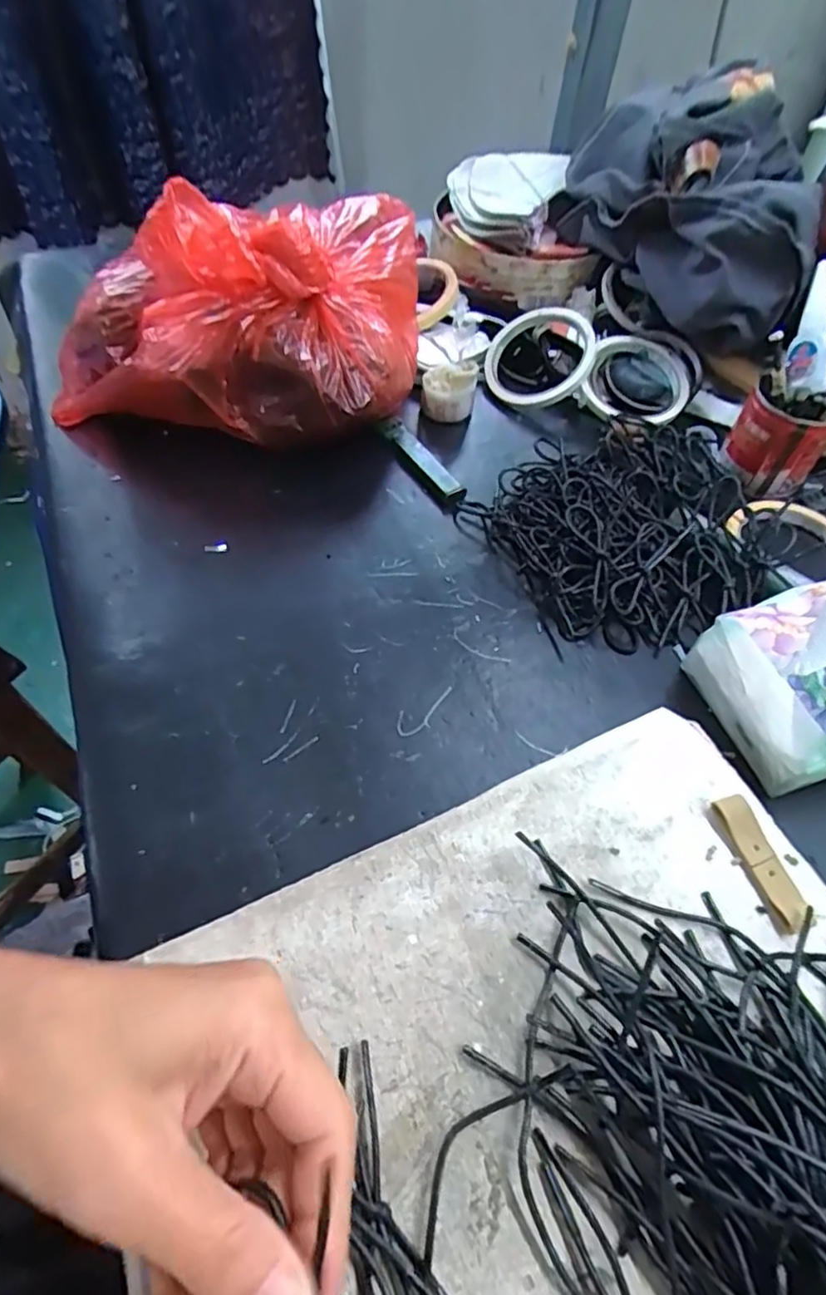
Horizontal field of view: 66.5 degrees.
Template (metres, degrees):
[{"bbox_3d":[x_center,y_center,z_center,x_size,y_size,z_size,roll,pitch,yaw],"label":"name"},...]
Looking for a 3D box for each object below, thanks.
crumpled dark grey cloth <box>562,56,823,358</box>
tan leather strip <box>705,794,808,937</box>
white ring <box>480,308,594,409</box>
[{"bbox_3d":[0.216,-0.371,0.521,0.147,0.114,0.271,4,54,-1],"label":"crumpled dark grey cloth"},{"bbox_3d":[0.159,0.098,0.289,0.018,0.009,0.059,-15,57,-15],"label":"tan leather strip"},{"bbox_3d":[0.105,-0.246,0.528,0.089,0.017,0.092,-5,71,15],"label":"white ring"}]

